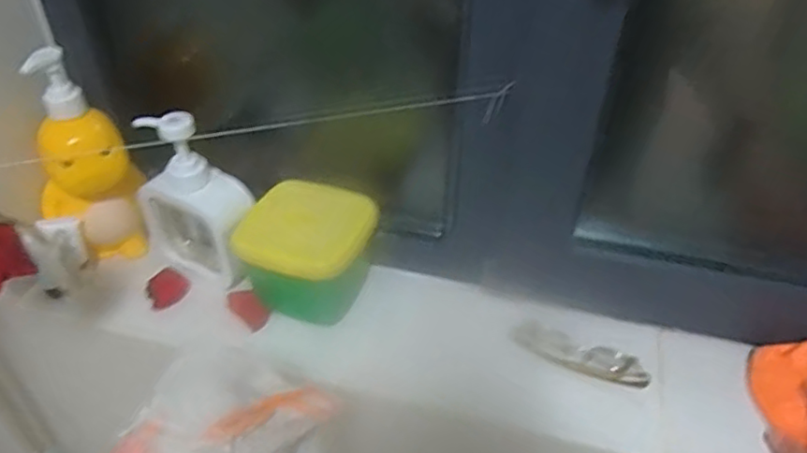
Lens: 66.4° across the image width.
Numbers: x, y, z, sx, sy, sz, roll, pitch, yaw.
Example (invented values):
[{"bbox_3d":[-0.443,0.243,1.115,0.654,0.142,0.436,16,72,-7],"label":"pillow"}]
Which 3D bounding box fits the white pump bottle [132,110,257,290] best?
[{"bbox_3d":[-0.199,-0.027,0.599,0.113,0.171,0.052,19,42,20],"label":"white pump bottle"}]

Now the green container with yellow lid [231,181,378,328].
[{"bbox_3d":[-0.089,0.028,0.586,0.113,0.093,0.105,11,39,12],"label":"green container with yellow lid"}]

